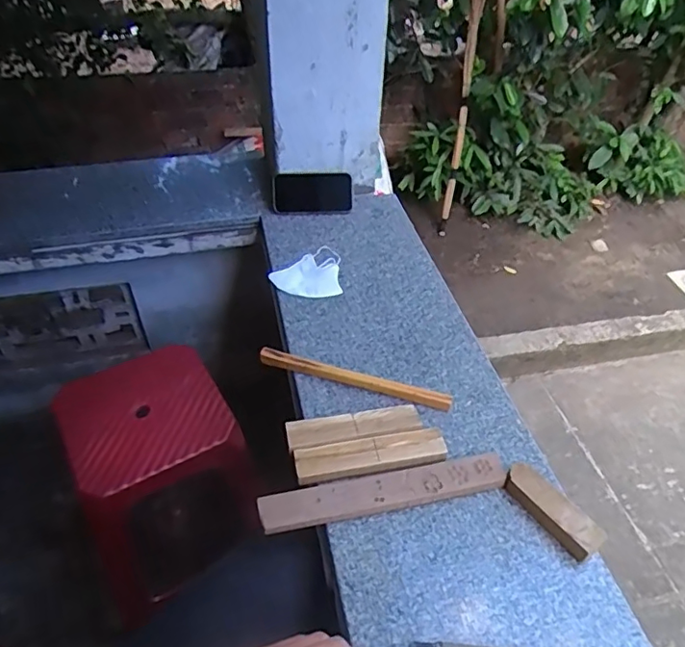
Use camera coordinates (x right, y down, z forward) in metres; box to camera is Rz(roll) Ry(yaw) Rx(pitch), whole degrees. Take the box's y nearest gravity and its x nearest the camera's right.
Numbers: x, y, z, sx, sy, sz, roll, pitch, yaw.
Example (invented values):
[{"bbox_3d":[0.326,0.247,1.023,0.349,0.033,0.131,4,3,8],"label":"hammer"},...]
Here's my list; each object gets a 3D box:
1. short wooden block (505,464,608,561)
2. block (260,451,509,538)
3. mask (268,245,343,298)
[{"bbox_3d":[0.249,0.221,0.666,0.041,0.026,0.125,-25,49,-26],"label":"short wooden block"},{"bbox_3d":[0.053,0.207,0.686,0.303,0.019,0.048,-9,44,-11],"label":"block"},{"bbox_3d":[-0.046,-0.086,1.003,0.141,0.010,0.110,-31,53,-31],"label":"mask"}]

